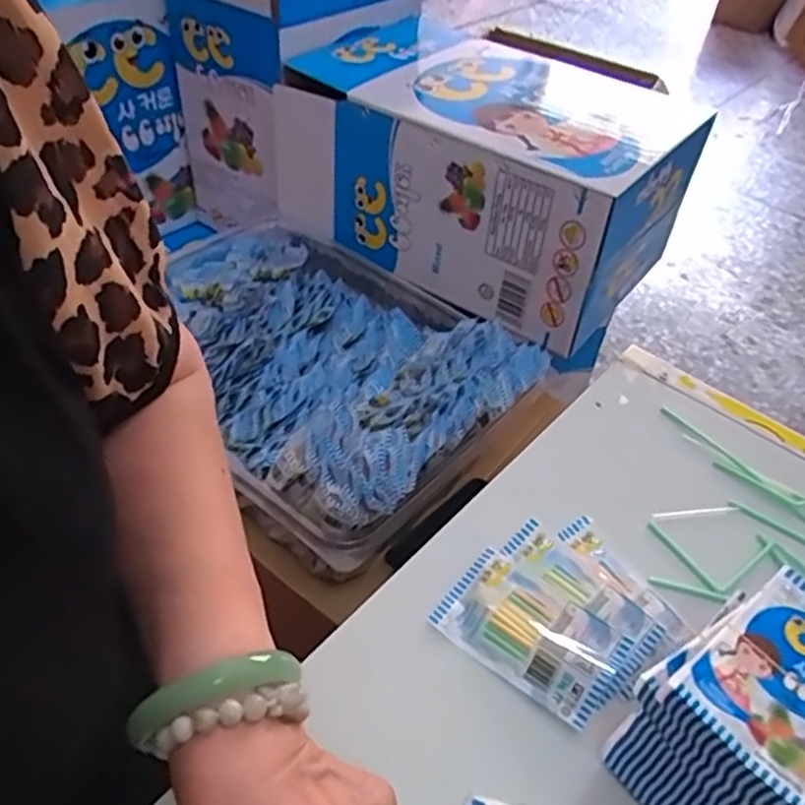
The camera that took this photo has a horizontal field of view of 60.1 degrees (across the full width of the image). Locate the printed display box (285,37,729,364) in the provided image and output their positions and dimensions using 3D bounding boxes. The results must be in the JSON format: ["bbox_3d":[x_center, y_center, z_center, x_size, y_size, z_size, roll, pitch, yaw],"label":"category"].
[{"bbox_3d":[0.098,-0.313,0.940,0.492,0.210,0.284,30,50,22],"label":"printed display box"}]

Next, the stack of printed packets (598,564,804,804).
[{"bbox_3d":[0.170,0.154,0.348,0.110,0.091,0.077,-27,54,-28],"label":"stack of printed packets"}]

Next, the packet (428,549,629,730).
[{"bbox_3d":[0.074,0.135,0.412,0.104,0.019,0.059,33,51,24],"label":"packet"}]

